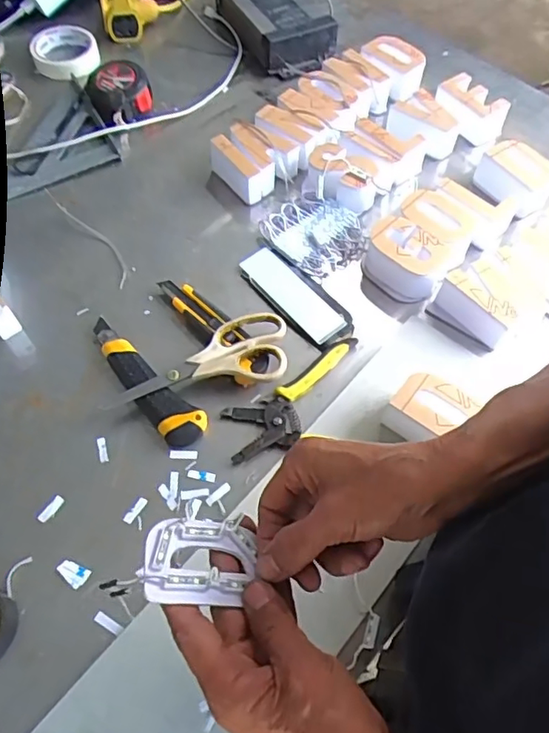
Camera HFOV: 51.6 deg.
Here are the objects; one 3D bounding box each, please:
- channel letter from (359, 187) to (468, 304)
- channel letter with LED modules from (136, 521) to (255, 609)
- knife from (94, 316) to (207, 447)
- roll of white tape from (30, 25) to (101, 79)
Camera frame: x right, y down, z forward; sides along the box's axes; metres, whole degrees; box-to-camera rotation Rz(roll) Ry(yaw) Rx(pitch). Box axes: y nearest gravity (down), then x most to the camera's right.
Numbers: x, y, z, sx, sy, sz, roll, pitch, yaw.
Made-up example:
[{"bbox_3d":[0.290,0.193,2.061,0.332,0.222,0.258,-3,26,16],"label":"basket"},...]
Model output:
[{"bbox_3d":[0.160,-0.138,0.633,0.090,0.043,0.125,31,64,15],"label":"channel letter"},{"bbox_3d":[-0.044,0.117,0.345,0.072,0.007,0.049,15,47,-25],"label":"channel letter with LED modules"},{"bbox_3d":[-0.132,0.013,0.555,0.038,0.020,0.166,-40,69,-22],"label":"knife"},{"bbox_3d":[-0.293,-0.438,0.792,0.091,0.024,0.090,1,60,-2],"label":"roll of white tape"}]

